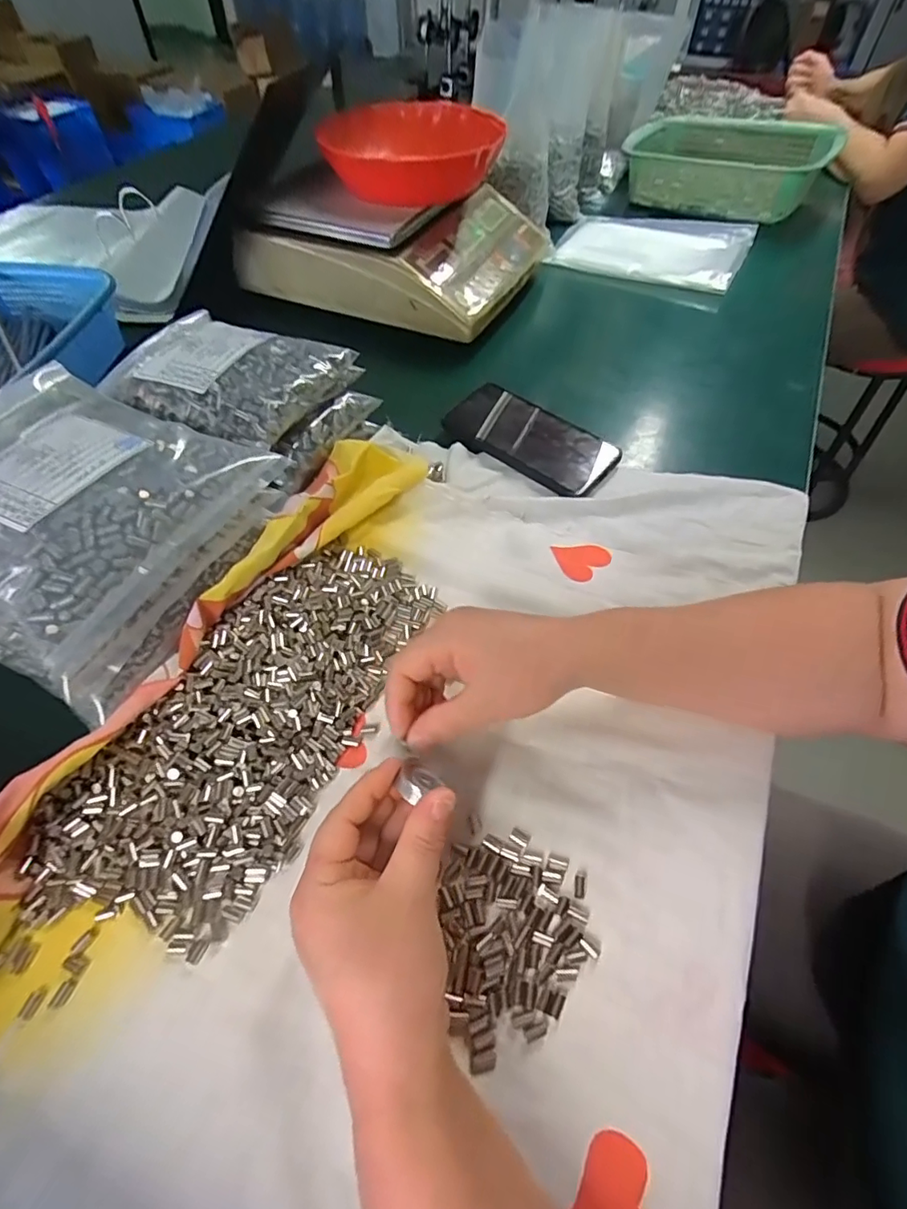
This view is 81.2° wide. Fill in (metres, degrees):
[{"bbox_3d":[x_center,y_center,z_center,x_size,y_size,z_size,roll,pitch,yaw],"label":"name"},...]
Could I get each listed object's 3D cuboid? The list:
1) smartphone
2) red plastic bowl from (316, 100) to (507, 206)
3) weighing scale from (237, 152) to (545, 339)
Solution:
[{"bbox_3d":[0.073,-0.159,0.502,0.158,0.014,0.081,31,61,20],"label":"smartphone"},{"bbox_3d":[-0.038,-0.531,0.623,0.182,0.061,0.182,1,55,-1],"label":"red plastic bowl"},{"bbox_3d":[-0.074,-0.482,0.674,0.337,0.111,0.281,18,57,12],"label":"weighing scale"}]

